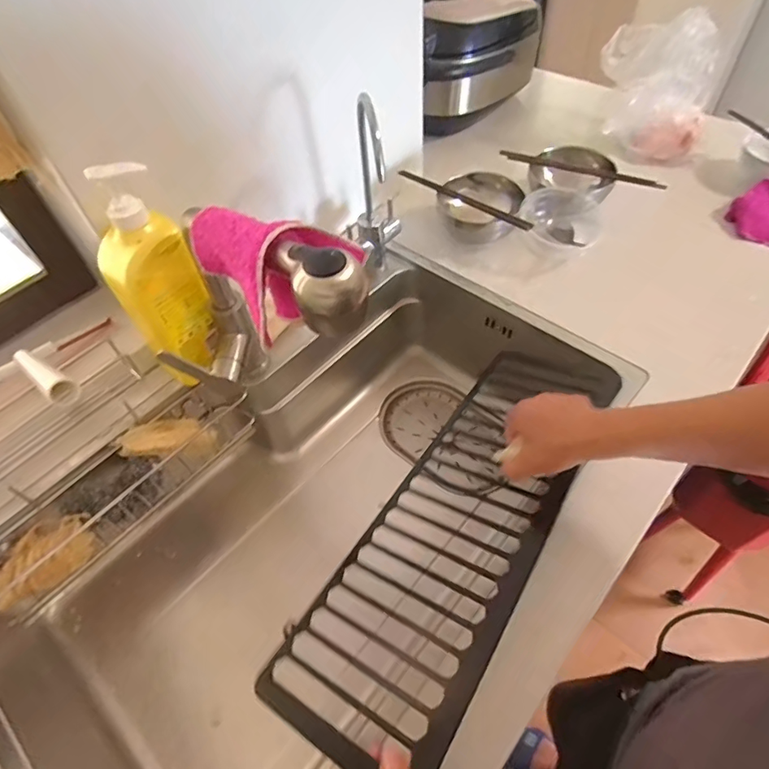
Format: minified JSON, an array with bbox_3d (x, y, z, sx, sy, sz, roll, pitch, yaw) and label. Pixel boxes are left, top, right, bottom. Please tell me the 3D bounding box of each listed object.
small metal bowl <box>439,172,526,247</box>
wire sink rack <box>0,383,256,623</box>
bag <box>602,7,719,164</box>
[{"bbox_3d":[0.148,-0.276,0.791,0.119,0.067,0.092,17,57,15],"label":"small metal bowl"},{"bbox_3d":[-0.335,0.134,0.645,0.074,0.104,0.367,33,62,24],"label":"wire sink rack"},{"bbox_3d":[0.447,-0.492,0.835,0.172,0.217,0.088,16,56,14],"label":"bag"}]

